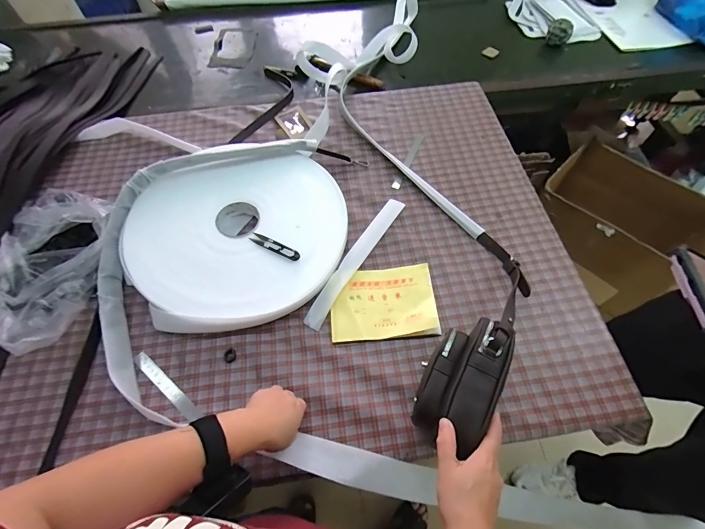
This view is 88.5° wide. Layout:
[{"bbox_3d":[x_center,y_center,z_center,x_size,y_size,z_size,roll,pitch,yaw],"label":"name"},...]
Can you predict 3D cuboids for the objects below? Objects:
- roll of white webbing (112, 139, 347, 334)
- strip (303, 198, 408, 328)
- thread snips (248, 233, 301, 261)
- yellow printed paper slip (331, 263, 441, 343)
[{"bbox_3d":[-0.215,-0.067,0.656,0.388,0.068,0.365,-1,60,1],"label":"roll of white webbing"},{"bbox_3d":[0.009,-0.013,0.651,0.034,0.018,0.296,27,64,16],"label":"strip"},{"bbox_3d":[-0.134,-0.031,0.631,0.095,0.009,0.022,24,63,15],"label":"thread snips"},{"bbox_3d":[0.052,0.061,0.609,0.171,0.024,0.128,-3,60,0],"label":"yellow printed paper slip"}]

